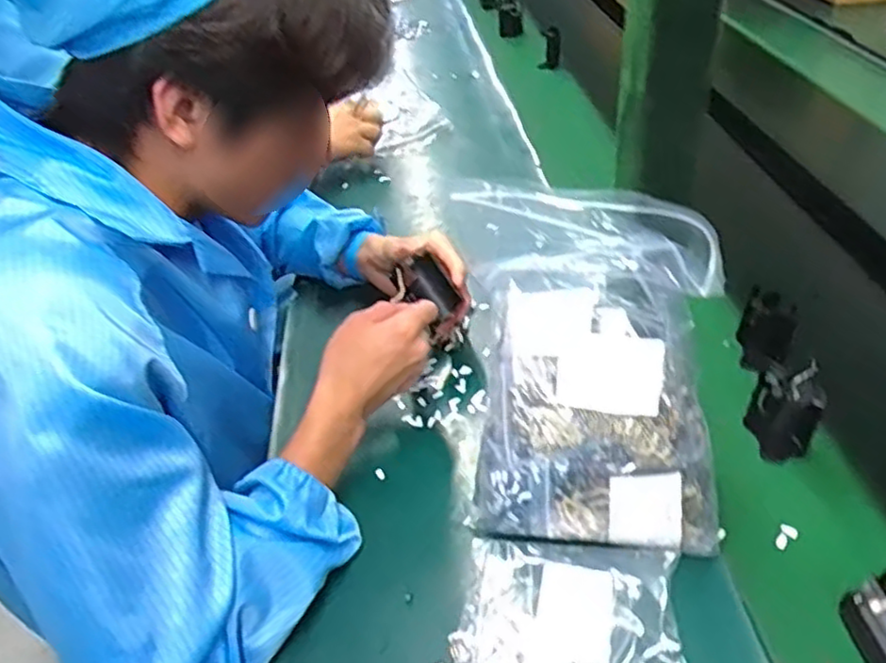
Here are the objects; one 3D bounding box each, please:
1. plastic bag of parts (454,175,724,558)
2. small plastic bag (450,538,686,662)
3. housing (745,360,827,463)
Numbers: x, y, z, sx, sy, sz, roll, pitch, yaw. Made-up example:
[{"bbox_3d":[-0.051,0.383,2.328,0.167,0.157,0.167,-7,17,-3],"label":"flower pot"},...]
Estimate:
[{"bbox_3d":[0.106,0.031,0.495,0.183,0.239,0.145,1,39,11],"label":"plastic bag of parts"},{"bbox_3d":[0.086,0.188,0.478,0.141,0.029,0.097,2,39,13],"label":"small plastic bag"},{"bbox_3d":[0.285,0.066,0.571,0.046,0.066,0.052,-1,38,9],"label":"housing"}]

